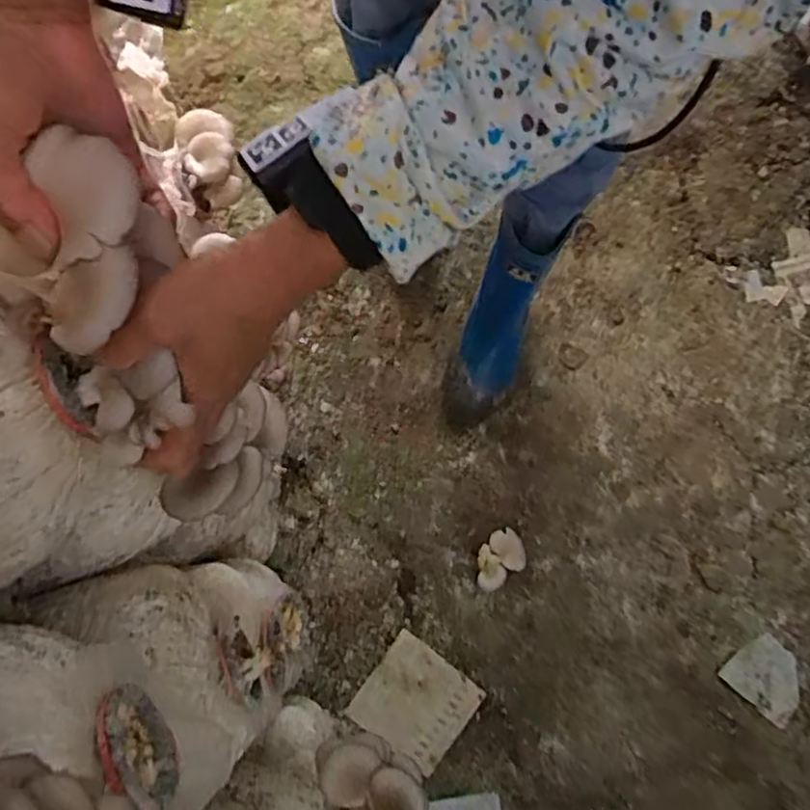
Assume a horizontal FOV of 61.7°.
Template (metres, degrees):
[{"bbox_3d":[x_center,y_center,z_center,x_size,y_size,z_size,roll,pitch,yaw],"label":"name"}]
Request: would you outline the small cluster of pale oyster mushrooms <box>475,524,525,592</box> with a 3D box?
[{"bbox_3d":[0.118,0.197,0.867,0.075,0.029,0.055,-37,77,-6],"label":"small cluster of pale oyster mushrooms"}]

